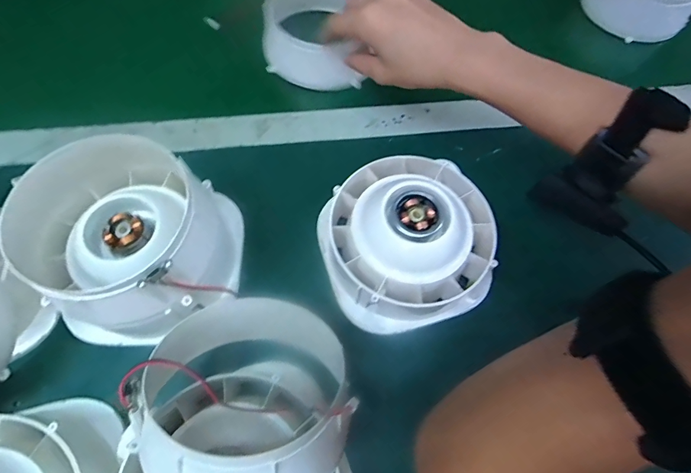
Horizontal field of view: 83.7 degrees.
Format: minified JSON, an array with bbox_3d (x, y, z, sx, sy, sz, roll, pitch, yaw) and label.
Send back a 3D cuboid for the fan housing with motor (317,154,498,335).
[{"bbox_3d":[0.048,0.001,0.311,0.129,0.067,0.129,1,66,-1],"label":"fan housing with motor"}]

